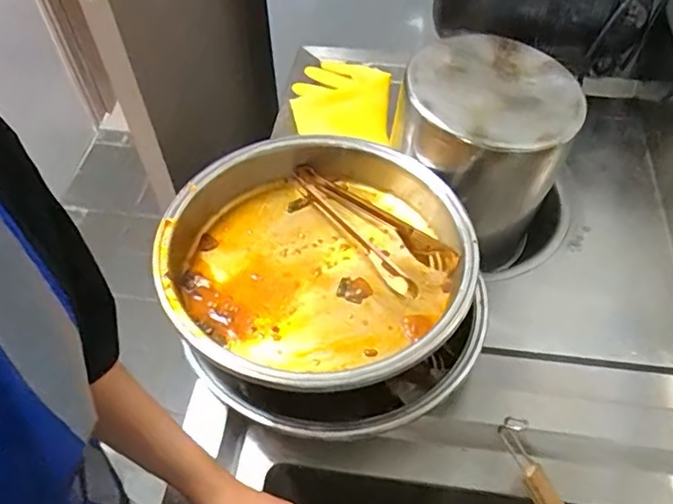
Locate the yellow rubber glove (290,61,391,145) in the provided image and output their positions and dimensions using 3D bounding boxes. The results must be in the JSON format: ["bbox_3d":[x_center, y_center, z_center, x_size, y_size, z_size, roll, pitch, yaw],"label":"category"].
[{"bbox_3d":[0.008,-0.228,0.851,0.145,0.052,0.112,10,54,8],"label":"yellow rubber glove"}]

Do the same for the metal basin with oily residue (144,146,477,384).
[{"bbox_3d":[-0.027,0.003,0.611,0.306,0.075,0.303,0,54,0],"label":"metal basin with oily residue"}]

